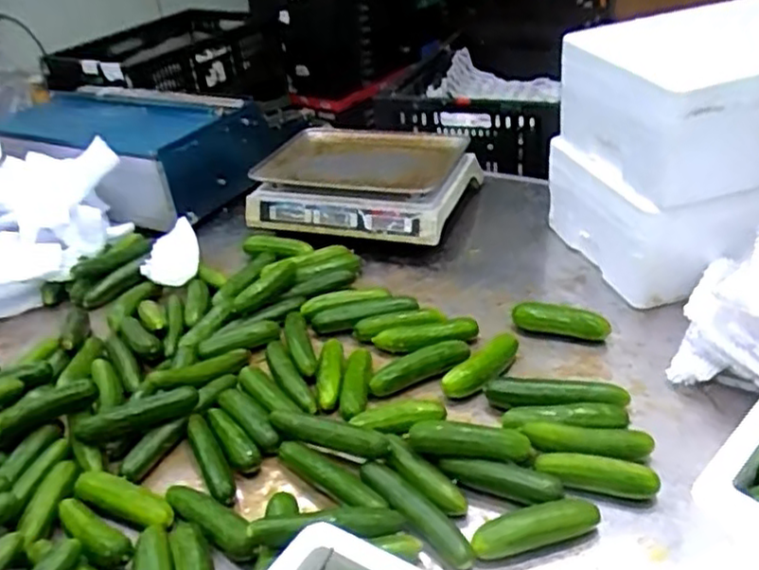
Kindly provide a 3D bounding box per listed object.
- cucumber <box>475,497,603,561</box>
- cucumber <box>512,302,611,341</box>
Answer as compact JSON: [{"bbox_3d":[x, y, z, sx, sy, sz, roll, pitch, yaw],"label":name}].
[{"bbox_3d":[0.146,0.228,0.655,0.123,0.028,0.033,-13,34,-11],"label":"cucumber"},{"bbox_3d":[0.244,0.052,0.929,0.128,0.038,0.033,5,34,16],"label":"cucumber"}]

